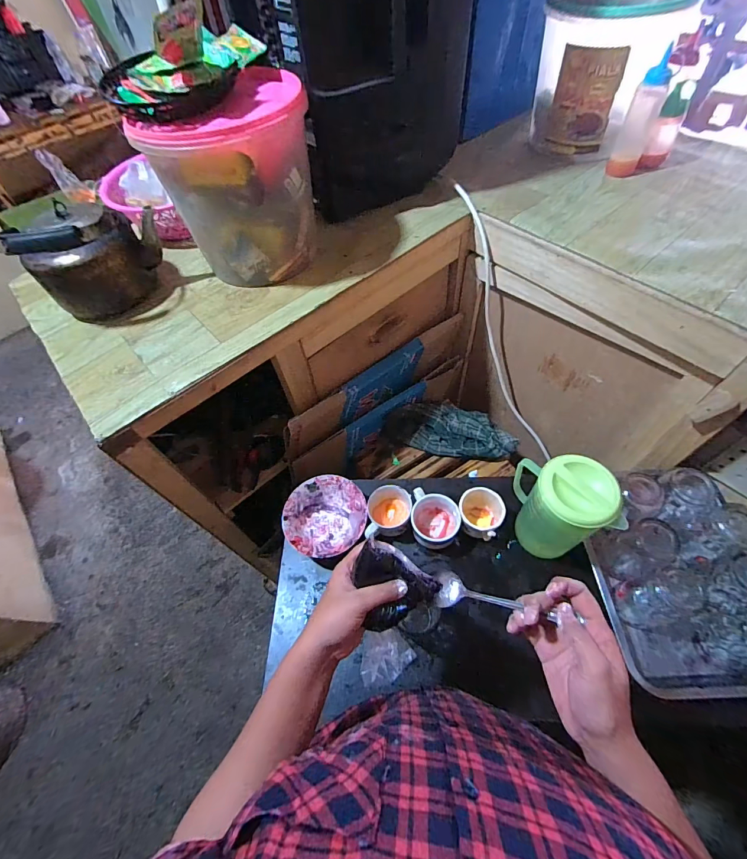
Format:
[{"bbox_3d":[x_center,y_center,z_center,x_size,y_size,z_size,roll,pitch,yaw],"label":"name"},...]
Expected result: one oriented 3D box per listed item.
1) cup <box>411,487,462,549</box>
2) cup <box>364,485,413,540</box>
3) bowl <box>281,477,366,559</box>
[{"bbox_3d":[0.111,0.163,0.692,0.084,0.061,0.084,-3,59,4],"label":"cup"},{"bbox_3d":[0.029,0.153,0.708,0.080,0.064,0.101,-1,59,5],"label":"cup"},{"bbox_3d":[-0.088,0.166,0.718,0.150,0.053,0.144,-3,59,4],"label":"bowl"}]

